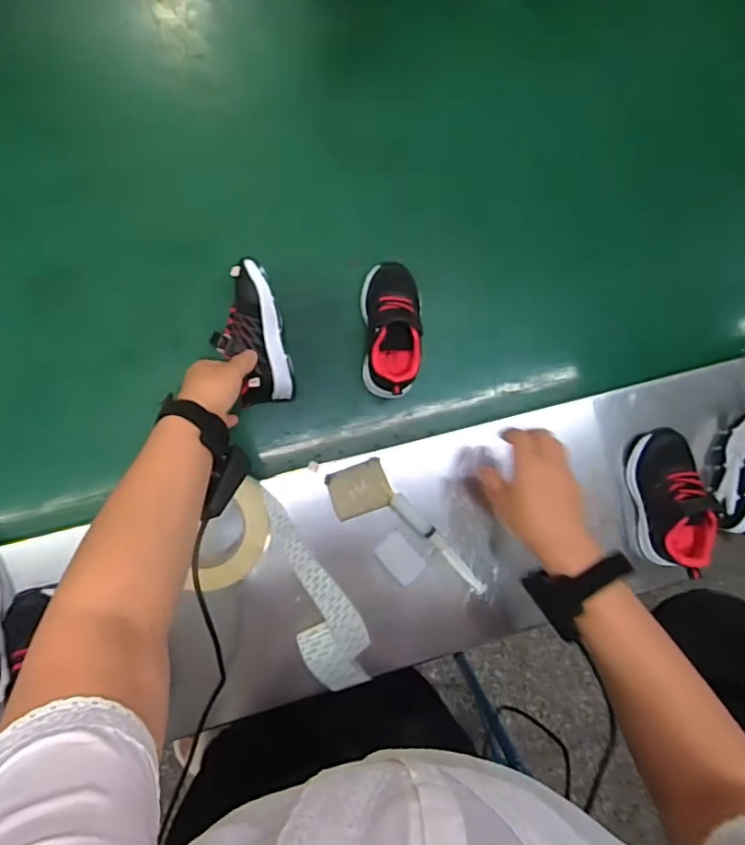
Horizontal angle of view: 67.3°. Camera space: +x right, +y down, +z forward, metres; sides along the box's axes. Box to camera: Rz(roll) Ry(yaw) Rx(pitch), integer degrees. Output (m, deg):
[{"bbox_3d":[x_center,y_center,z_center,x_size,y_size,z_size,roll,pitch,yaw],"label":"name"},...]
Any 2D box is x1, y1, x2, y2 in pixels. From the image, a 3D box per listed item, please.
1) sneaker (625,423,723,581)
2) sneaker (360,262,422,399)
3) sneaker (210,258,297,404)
[{"bbox_3d":[0.343,0.086,0.633,0.066,0.068,0.153,-11,88,-8],"label":"sneaker"},{"bbox_3d":[0.024,-0.106,0.630,0.063,0.068,0.150,-1,86,-7],"label":"sneaker"},{"bbox_3d":[-0.133,-0.095,0.616,0.073,0.061,0.149,-13,97,-8],"label":"sneaker"}]

